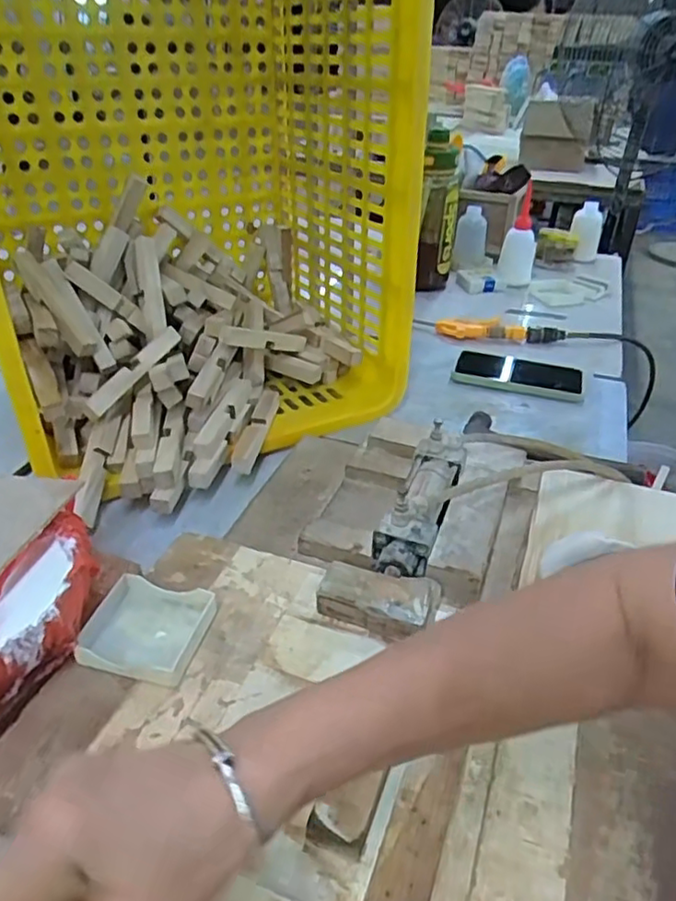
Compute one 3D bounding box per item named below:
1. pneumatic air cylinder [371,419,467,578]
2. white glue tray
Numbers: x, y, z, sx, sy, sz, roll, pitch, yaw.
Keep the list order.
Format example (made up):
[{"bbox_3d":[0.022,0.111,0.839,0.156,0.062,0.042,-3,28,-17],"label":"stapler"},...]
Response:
[{"bbox_3d":[0.071,0.037,0.536,0.046,0.045,0.161,14,37,17],"label":"pneumatic air cylinder"},{"bbox_3d":[-0.131,0.123,0.449,0.081,0.017,0.072,6,35,7],"label":"white glue tray"}]

